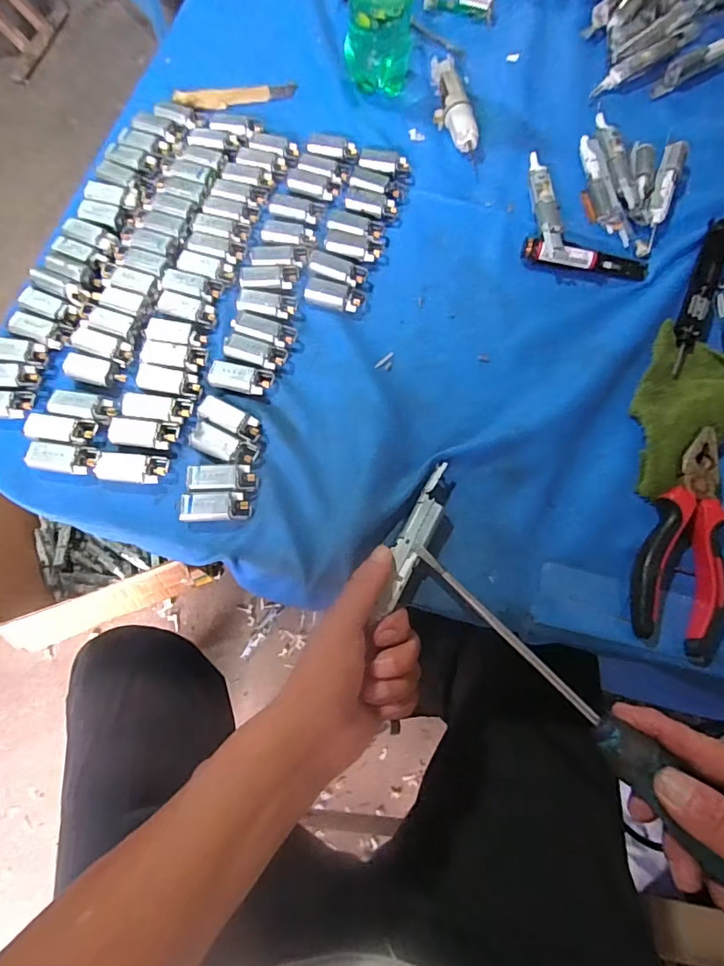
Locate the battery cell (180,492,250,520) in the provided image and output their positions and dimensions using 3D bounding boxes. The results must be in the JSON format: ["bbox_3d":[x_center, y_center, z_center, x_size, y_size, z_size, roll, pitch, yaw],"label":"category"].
[{"bbox_3d":[-0.100,0.016,0.347,0.046,0.012,0.018,-4,72,-4],"label":"battery cell"}]

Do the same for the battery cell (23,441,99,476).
[{"bbox_3d":[-0.210,-0.017,0.353,0.044,0.008,0.018,7,71,-1],"label":"battery cell"}]

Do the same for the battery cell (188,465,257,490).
[{"bbox_3d":[-0.096,-0.004,0.353,0.046,0.013,0.018,-2,71,-4],"label":"battery cell"}]

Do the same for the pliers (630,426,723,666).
[{"bbox_3d":[0.229,0.039,0.351,0.063,0.017,0.151,19,71,3],"label":"pliers"}]

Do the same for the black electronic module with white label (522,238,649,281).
[{"bbox_3d":[0.190,-0.190,0.427,0.106,0.017,0.022,7,71,-1],"label":"black electronic module with white label"}]

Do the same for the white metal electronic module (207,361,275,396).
[{"bbox_3d":[-0.089,-0.077,0.377,0.046,0.005,0.020,4,72,-20],"label":"white metal electronic module"}]

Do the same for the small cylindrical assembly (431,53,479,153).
[{"bbox_3d":[0.084,-0.358,0.480,0.029,0.025,0.108,-12,72,-7],"label":"small cylindrical assembly"}]

